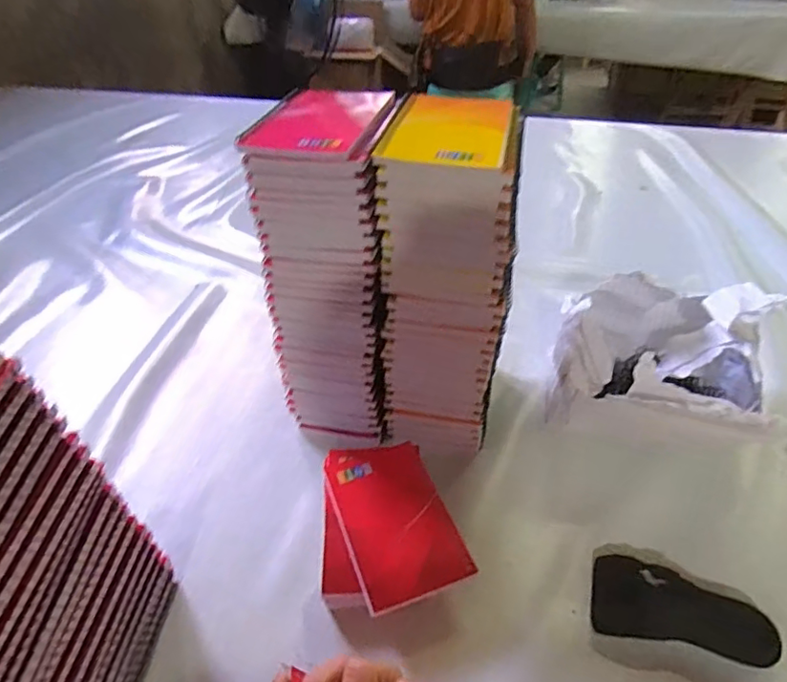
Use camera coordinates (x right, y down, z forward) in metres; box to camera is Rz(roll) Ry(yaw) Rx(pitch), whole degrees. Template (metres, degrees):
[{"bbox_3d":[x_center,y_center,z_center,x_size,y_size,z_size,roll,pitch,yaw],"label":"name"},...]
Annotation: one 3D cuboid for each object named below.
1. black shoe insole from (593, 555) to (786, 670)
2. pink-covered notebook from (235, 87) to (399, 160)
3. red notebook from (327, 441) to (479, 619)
[{"bbox_3d":[0.209,0.196,0.405,0.118,0.015,0.055,8,42,12],"label":"black shoe insole"},{"bbox_3d":[-0.055,-0.168,0.422,0.096,0.012,0.123,9,42,13],"label":"pink-covered notebook"},{"bbox_3d":[-0.001,0.136,0.442,0.082,0.006,0.142,-15,41,-12],"label":"red notebook"}]

